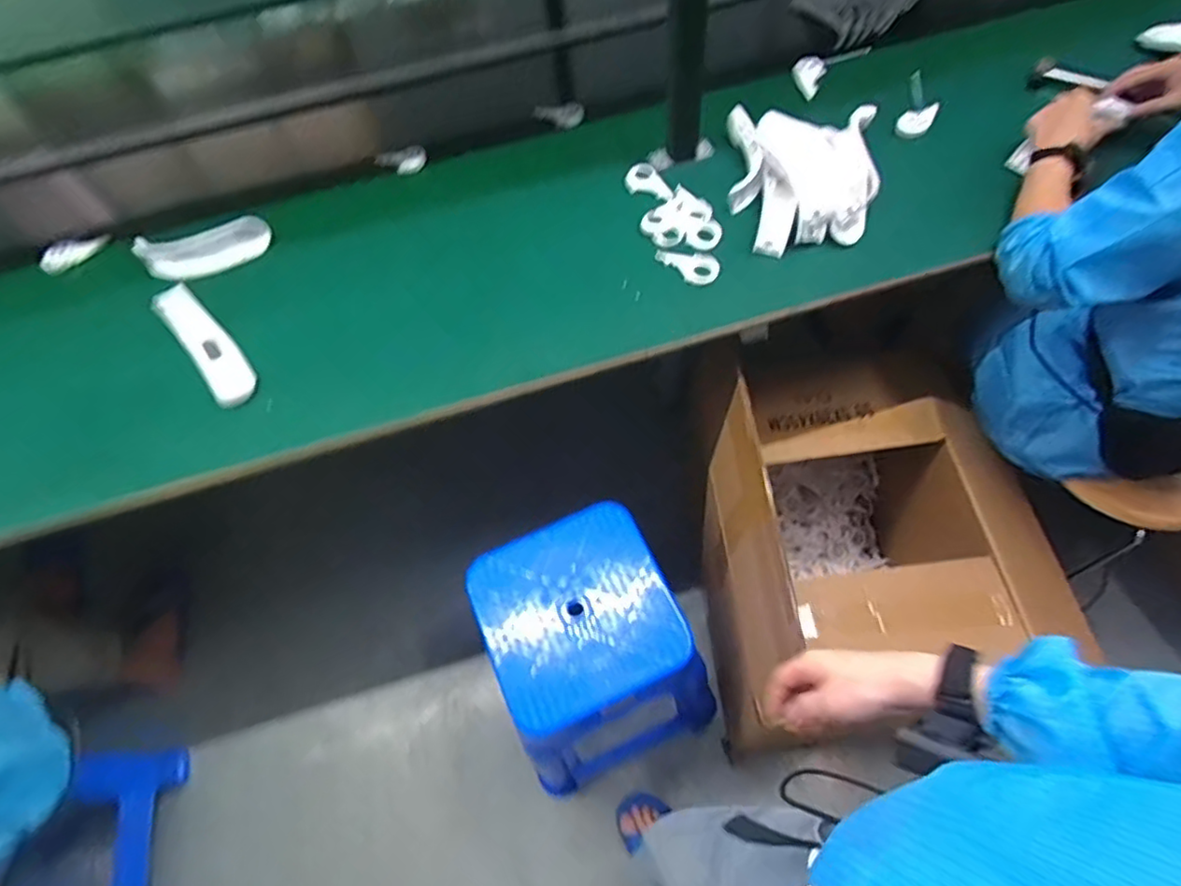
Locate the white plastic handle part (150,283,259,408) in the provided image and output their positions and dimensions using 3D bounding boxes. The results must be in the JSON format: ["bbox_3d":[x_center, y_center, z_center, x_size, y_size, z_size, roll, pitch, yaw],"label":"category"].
[{"bbox_3d":[-0.539,-0.137,0.898,0.060,0.029,0.217,-36,73,-20],"label":"white plastic handle part"}]

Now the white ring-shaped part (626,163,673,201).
[{"bbox_3d":[0.092,-0.418,1.028,0.052,0.022,0.099,-21,56,-11],"label":"white ring-shaped part"}]

